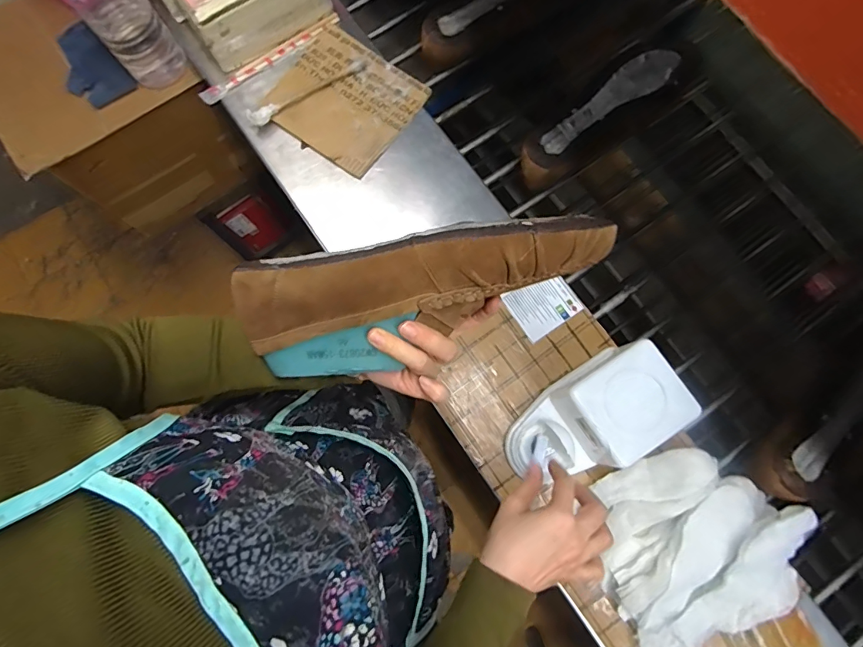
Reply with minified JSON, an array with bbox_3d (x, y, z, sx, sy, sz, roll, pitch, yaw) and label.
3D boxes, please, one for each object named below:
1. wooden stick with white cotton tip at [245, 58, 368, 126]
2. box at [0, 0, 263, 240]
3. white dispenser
[{"bbox_3d":[-0.175,-0.335,0.644,0.190,0.021,0.018,-33,80,-7],"label":"wooden stick with white cotton tip"},{"bbox_3d":[-0.608,-0.423,0.901,0.330,0.302,0.327,-34,81,-7],"label":"box"},{"bbox_3d":[0.178,0.111,0.505,0.181,0.099,0.104,-37,81,-8],"label":"white dispenser"}]

